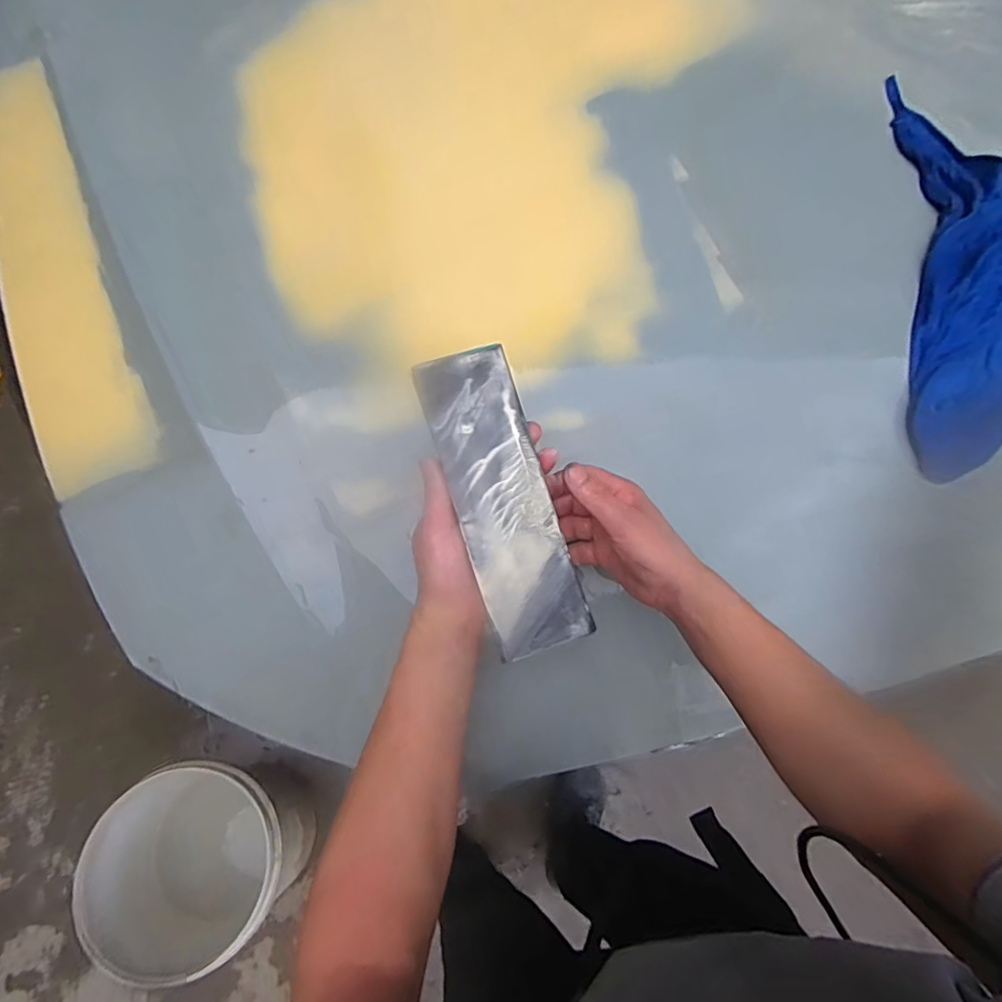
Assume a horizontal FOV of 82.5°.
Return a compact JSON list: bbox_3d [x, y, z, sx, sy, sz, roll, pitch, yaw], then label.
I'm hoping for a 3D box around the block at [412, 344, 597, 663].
[{"bbox_3d":[0.002,-0.002,0.425,0.071,0.009,0.225,-18,86,-7],"label":"block"}]

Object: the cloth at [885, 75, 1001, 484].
[{"bbox_3d":[0.510,-0.233,0.598,0.164,0.036,0.423,7,80,-5],"label":"cloth"}]

